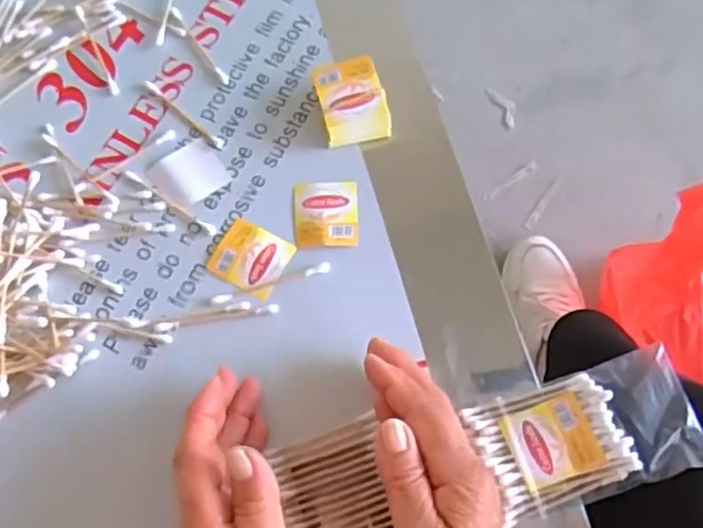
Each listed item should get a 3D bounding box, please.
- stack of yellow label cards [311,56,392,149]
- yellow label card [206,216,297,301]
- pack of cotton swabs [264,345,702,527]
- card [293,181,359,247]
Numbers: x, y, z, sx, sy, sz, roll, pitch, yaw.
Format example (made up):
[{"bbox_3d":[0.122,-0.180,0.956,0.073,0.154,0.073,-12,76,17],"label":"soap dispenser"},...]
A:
[{"bbox_3d":[0.001,-0.103,0.433,0.041,0.024,0.052,-14,73,-3],"label":"stack of yellow label cards"},{"bbox_3d":[-0.062,-0.004,0.415,0.046,0.004,0.038,28,75,10],"label":"yellow label card"},{"bbox_3d":[0.073,0.104,0.367,0.218,0.019,0.077,-15,72,5],"label":"pack of cotton swabs"},{"bbox_3d":[-0.016,-0.032,0.418,0.039,0.004,0.044,-3,72,1],"label":"card"}]

